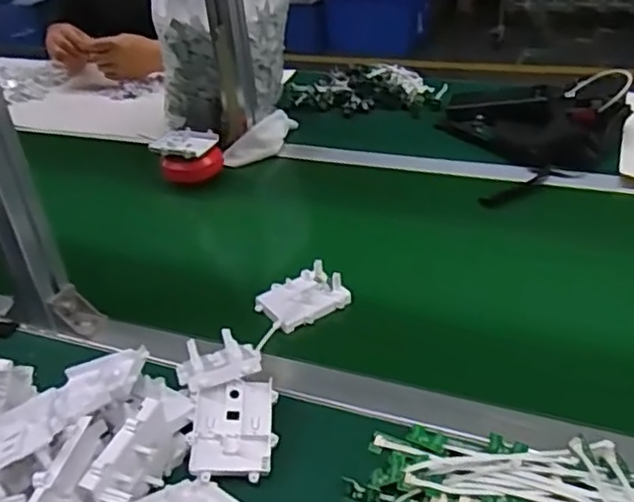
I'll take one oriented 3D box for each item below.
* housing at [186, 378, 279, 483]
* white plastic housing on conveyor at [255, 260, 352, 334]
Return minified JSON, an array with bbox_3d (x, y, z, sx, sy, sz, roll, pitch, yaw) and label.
[{"bbox_3d":[-0.067,0.145,0.527,0.065,0.011,0.083,3,49,0],"label":"housing"},{"bbox_3d":[-0.017,0.046,0.684,0.085,0.025,0.061,-23,38,-25],"label":"white plastic housing on conveyor"}]

